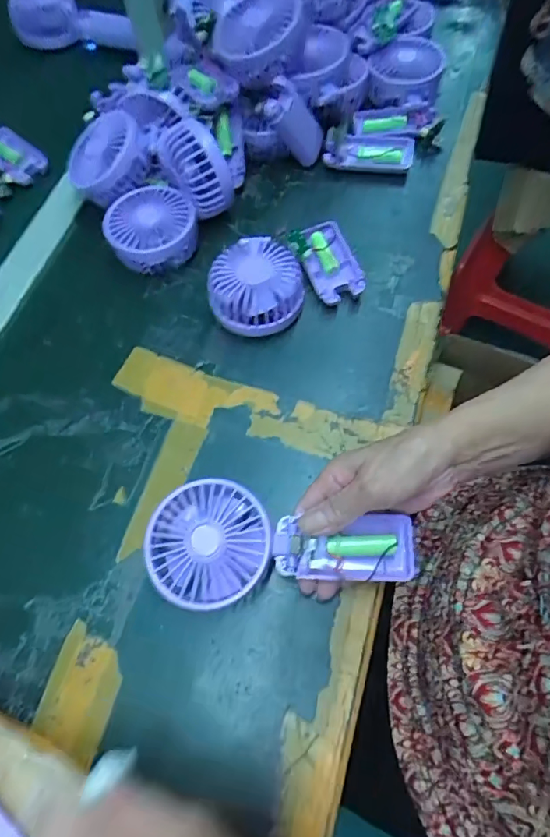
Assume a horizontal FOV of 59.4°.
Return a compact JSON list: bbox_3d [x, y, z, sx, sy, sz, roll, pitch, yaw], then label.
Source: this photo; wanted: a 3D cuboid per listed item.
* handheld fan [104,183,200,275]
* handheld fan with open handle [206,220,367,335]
[{"bbox_3d":[-0.121,-0.185,0.476,0.084,0.038,0.081,-1,65,2],"label":"handheld fan"},{"bbox_3d":[0.009,-0.135,0.448,0.148,0.046,0.094,-26,66,-9],"label":"handheld fan with open handle"}]

